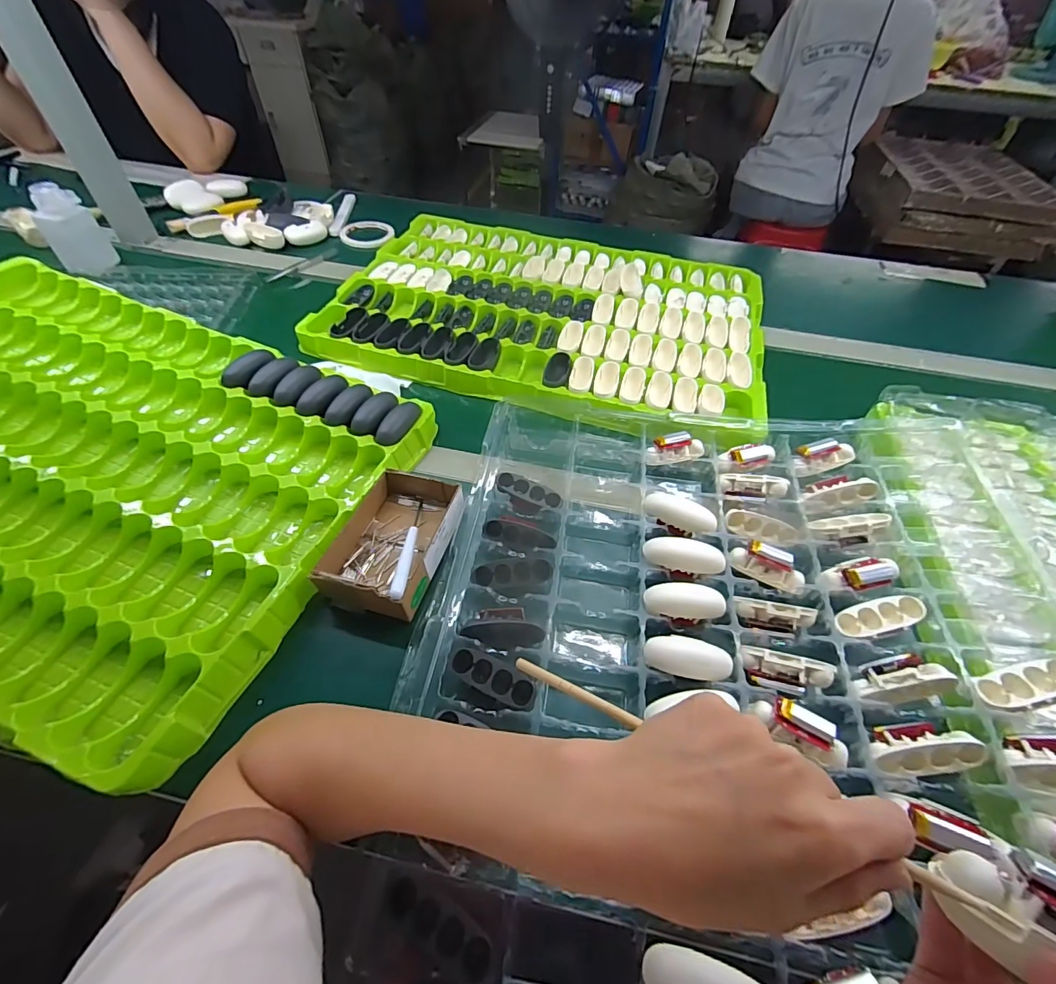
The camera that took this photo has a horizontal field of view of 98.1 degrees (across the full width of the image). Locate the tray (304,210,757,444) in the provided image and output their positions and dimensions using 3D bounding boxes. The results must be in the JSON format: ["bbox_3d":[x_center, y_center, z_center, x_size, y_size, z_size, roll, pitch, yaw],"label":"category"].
[{"bbox_3d":[0.034,-0.260,0.652,0.581,0.035,0.430,15,52,9],"label":"tray"}]

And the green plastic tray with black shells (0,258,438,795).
[{"bbox_3d":[-0.430,-0.046,0.430,0.586,0.041,0.381,19,53,11],"label":"green plastic tray with black shells"}]

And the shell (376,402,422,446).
[{"bbox_3d":[-0.132,-0.071,0.476,0.026,0.020,0.065,15,52,9],"label":"shell"}]

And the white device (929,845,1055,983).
[{"bbox_3d":[0.184,0.151,0.158,0.059,0.028,0.031,27,55,18],"label":"white device"}]

